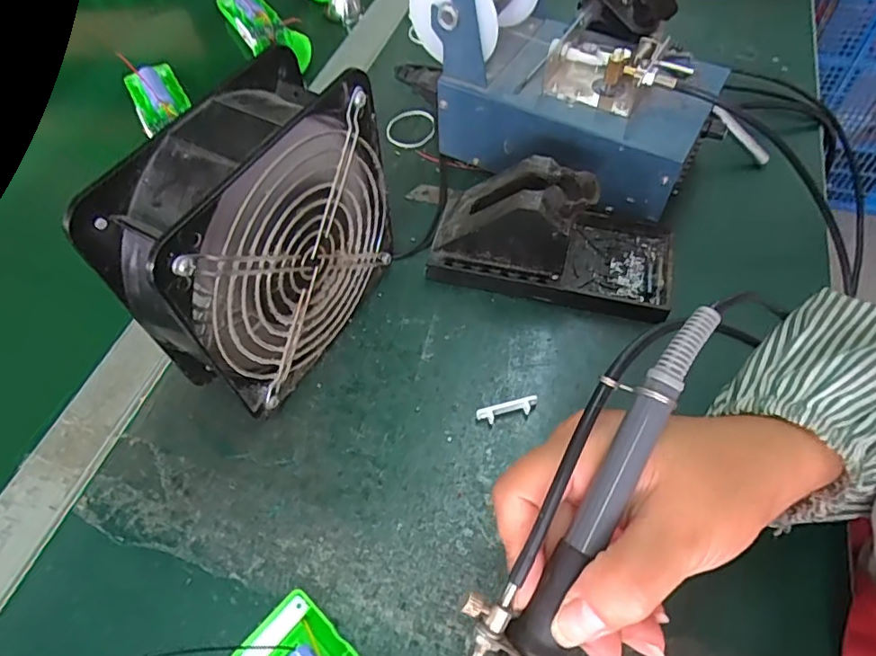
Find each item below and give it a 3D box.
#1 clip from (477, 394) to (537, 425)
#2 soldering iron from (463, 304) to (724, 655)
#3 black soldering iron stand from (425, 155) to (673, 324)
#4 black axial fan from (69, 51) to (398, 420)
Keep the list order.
[{"bbox_3d":[0.041,0.048,0.322,0.036,0.010,0.007,-14,56,-7],"label":"clip"},{"bbox_3d":[0.042,0.080,0.194,0.030,0.025,0.199,27,87,19],"label":"soldering iron"},{"bbox_3d":[0.078,-0.070,0.363,0.157,0.070,0.082,11,56,10],"label":"black soldering iron stand"},{"bbox_3d":[-0.092,-0.040,0.300,0.057,0.152,0.155,23,59,17],"label":"black axial fan"}]

